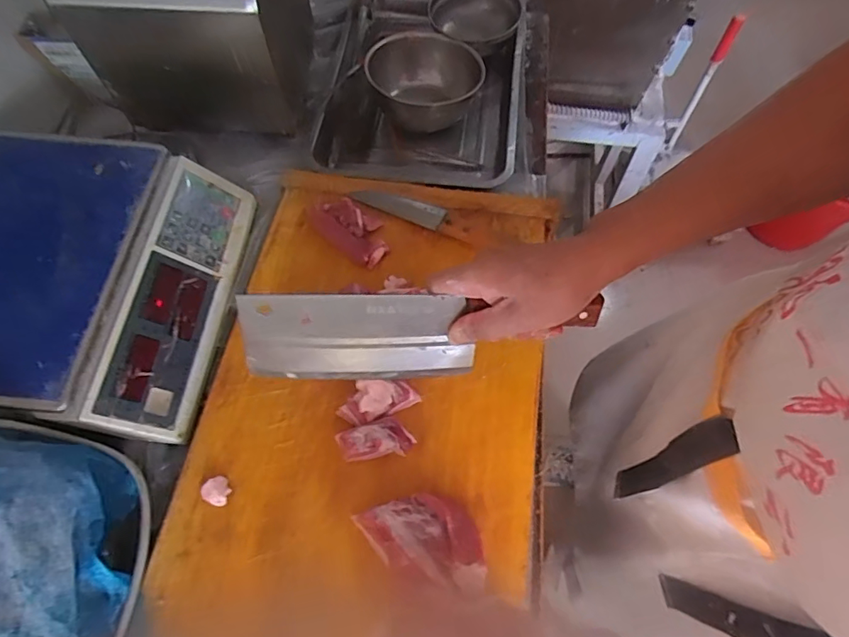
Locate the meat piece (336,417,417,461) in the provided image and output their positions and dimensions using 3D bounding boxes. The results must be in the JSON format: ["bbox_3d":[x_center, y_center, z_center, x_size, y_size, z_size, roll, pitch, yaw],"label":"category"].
[{"bbox_3d":[-0.049,0.123,0.508,0.074,0.033,0.037,-5,65,-3],"label":"meat piece"}]

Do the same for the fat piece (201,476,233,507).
[{"bbox_3d":[-0.204,0.169,0.492,0.025,0.012,0.025,0,65,0],"label":"fat piece"}]

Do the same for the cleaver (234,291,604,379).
[{"bbox_3d":[-0.002,0.013,0.444,0.301,0.093,0.025,-2,35,-7],"label":"cleaver"}]

